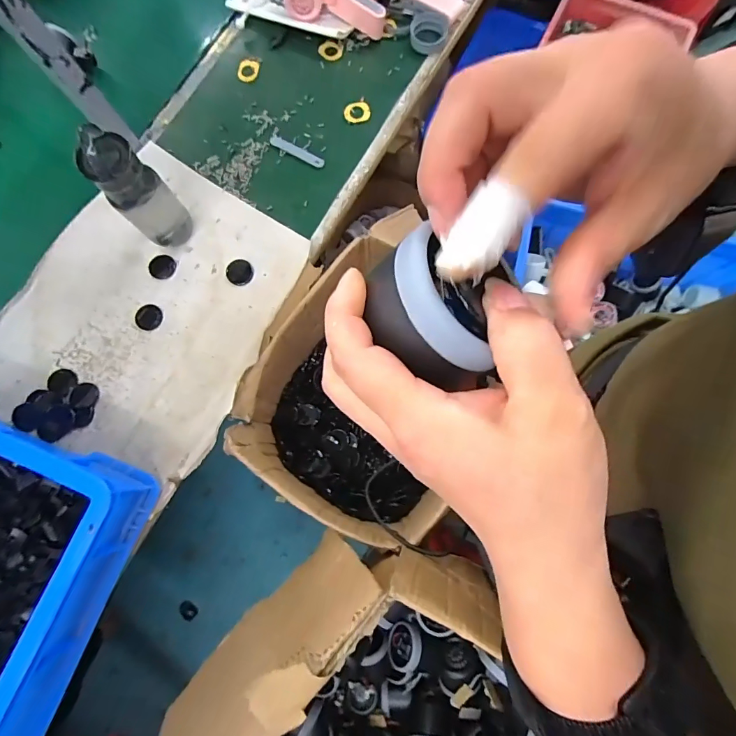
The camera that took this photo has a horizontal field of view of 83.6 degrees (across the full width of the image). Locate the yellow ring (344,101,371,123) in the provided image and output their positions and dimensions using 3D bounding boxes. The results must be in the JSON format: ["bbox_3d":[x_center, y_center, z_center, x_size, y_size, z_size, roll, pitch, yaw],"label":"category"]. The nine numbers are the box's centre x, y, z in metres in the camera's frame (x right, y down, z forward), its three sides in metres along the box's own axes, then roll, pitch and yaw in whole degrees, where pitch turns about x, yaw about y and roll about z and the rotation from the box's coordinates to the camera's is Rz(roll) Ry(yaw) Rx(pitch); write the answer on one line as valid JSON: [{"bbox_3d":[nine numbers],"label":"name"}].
[{"bbox_3d":[-0.017,-0.402,0.646,0.042,0.009,0.032,-6,78,1],"label":"yellow ring"}]

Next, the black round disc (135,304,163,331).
[{"bbox_3d":[-0.313,-0.073,0.587,0.037,0.004,0.036,-1,78,2],"label":"black round disc"}]

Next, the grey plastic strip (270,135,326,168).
[{"bbox_3d":[-0.110,-0.336,0.636,0.097,0.007,0.017,30,81,8],"label":"grey plastic strip"}]

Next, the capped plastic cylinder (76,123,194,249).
[{"bbox_3d":[-0.289,-0.220,0.525,0.067,0.180,0.051,-41,80,-6],"label":"capped plastic cylinder"}]

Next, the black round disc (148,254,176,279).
[{"bbox_3d":[-0.300,-0.147,0.600,0.037,0.006,0.034,-1,78,2],"label":"black round disc"}]

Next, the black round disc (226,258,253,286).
[{"bbox_3d":[-0.185,-0.137,0.589,0.039,0.011,0.036,-1,78,2],"label":"black round disc"}]

